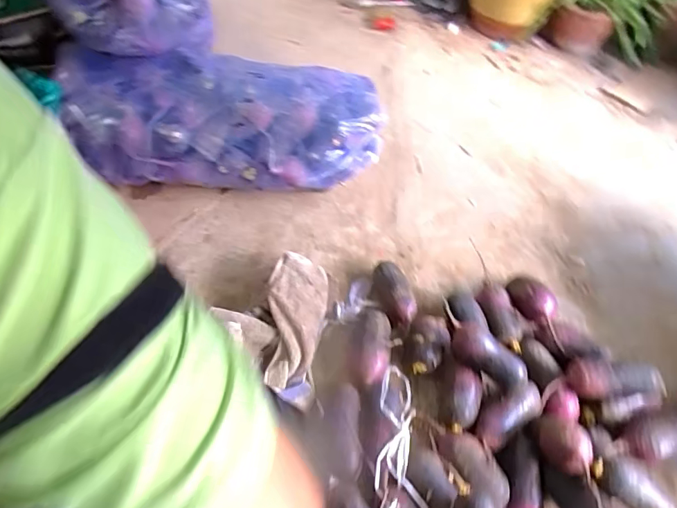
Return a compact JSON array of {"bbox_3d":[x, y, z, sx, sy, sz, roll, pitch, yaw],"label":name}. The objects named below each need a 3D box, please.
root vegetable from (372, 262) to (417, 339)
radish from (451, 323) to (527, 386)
[{"bbox_3d":[0.099,0.071,0.840,0.061,0.055,0.131,-18,55,-19],"label":"root vegetable"},{"bbox_3d":[0.227,0.158,0.713,0.116,0.060,0.049,32,55,19],"label":"radish"}]

